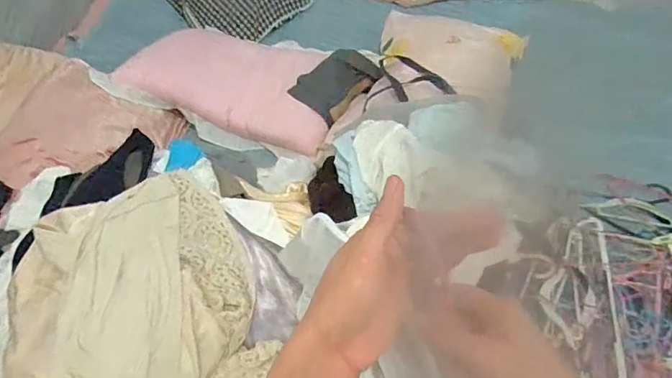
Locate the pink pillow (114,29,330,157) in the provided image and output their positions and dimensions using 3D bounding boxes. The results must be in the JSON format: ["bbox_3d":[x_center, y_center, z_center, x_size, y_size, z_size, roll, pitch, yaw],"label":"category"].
[{"bbox_3d":[-0.299,-0.303,1.331,0.652,0.113,0.320,17,54,18],"label":"pink pillow"}]

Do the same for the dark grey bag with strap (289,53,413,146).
[{"bbox_3d":[0.001,-0.309,1.288,0.162,0.070,0.222,35,61,29],"label":"dark grey bag with strap"}]

